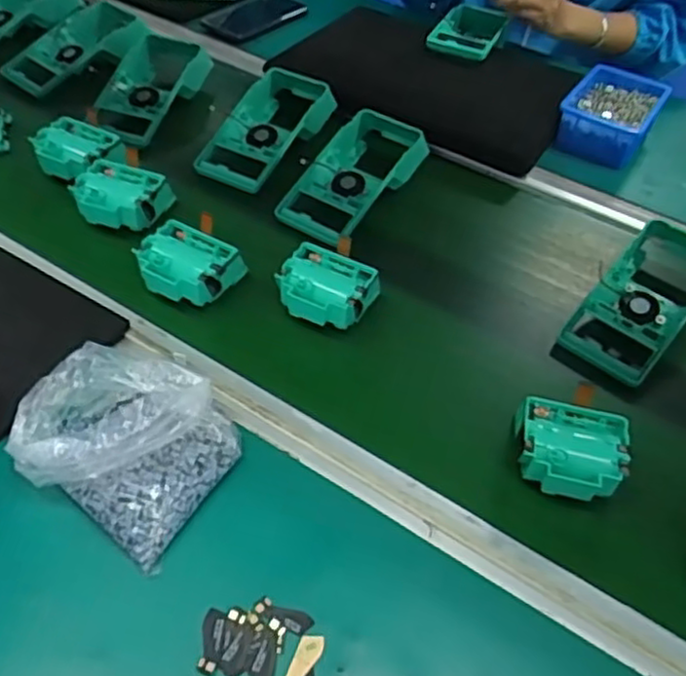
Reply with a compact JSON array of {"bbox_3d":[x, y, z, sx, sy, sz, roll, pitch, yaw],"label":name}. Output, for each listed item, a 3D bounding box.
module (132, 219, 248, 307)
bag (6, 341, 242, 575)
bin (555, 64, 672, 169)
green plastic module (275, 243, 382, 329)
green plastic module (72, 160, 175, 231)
[{"bbox_3d":[-0.135,-0.061,0.606,0.080,0.037,0.071,19,51,12],"label":"module"},{"bbox_3d":[-0.146,0.062,0.471,0.135,0.054,0.121,27,53,17],"label":"bag"},{"bbox_3d":[0.320,-0.266,0.830,0.095,0.054,0.163,28,50,18],"label":"bin"},{"bbox_3d":[-0.016,-0.040,0.600,0.078,0.041,0.068,22,51,14],"label":"green plastic module"},{"bbox_3d":[-0.215,-0.134,0.666,0.076,0.034,0.073,12,46,10],"label":"green plastic module"}]

